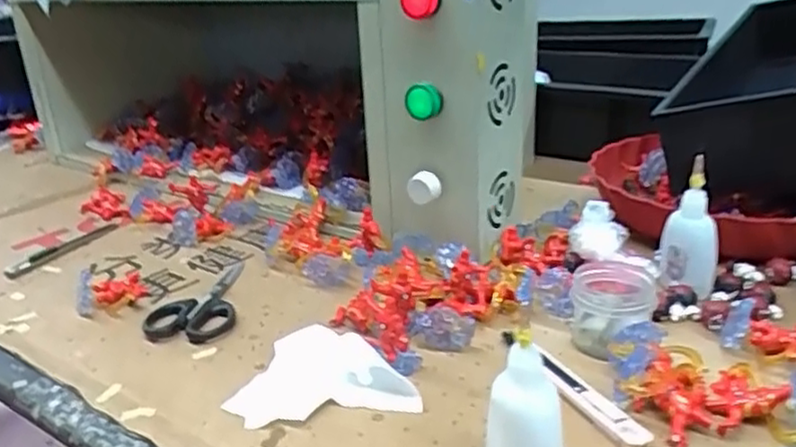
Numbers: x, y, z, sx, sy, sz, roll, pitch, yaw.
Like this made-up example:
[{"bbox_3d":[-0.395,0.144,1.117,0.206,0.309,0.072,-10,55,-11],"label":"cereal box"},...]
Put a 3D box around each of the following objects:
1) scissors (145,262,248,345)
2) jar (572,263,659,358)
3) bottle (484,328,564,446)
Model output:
[{"bbox_3d":[-0.159,0.063,0.550,0.063,0.014,0.141,-5,22,-4],"label":"scissors"},{"bbox_3d":[0.143,0.058,0.457,0.054,0.044,0.063,1,22,12],"label":"jar"},{"bbox_3d":[0.059,0.094,0.322,0.032,0.085,0.027,-3,22,0],"label":"bottle"}]

